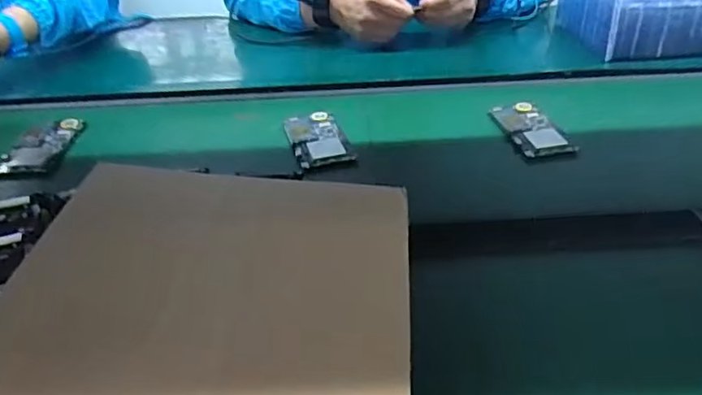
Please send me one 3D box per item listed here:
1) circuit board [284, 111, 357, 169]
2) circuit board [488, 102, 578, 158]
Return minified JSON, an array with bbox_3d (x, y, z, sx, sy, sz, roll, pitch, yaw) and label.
[{"bbox_3d":[-0.041,-0.069,0.714,0.063,0.008,0.111,-12,38,-14],"label":"circuit board"},{"bbox_3d":[0.217,-0.085,0.721,0.066,0.008,0.114,-9,40,-14],"label":"circuit board"}]

